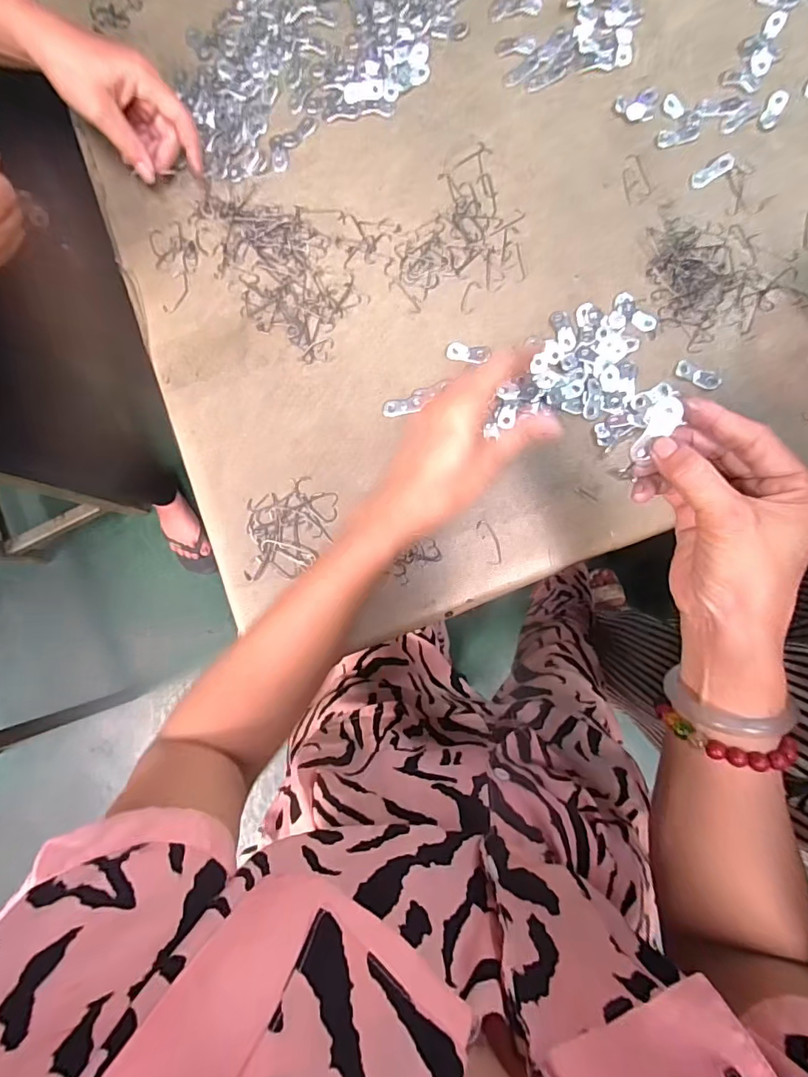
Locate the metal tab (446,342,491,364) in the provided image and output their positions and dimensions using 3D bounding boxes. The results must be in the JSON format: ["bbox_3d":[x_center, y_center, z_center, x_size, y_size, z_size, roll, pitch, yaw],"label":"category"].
[{"bbox_3d":[0.058,-0.166,0.451,0.038,0.006,0.016,7,85,5],"label":"metal tab"}]

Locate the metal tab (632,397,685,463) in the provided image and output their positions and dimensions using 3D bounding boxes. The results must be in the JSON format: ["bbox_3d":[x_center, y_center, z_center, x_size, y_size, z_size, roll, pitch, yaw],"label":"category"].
[{"bbox_3d":[0.135,-0.058,0.270,0.014,0.006,0.035,31,113,7],"label":"metal tab"}]

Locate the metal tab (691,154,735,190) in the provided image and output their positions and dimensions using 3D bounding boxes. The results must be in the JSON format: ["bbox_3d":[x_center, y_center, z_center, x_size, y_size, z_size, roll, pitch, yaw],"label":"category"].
[{"bbox_3d":[0.277,-0.330,0.451,0.041,0.004,0.016,-33,82,1],"label":"metal tab"}]

